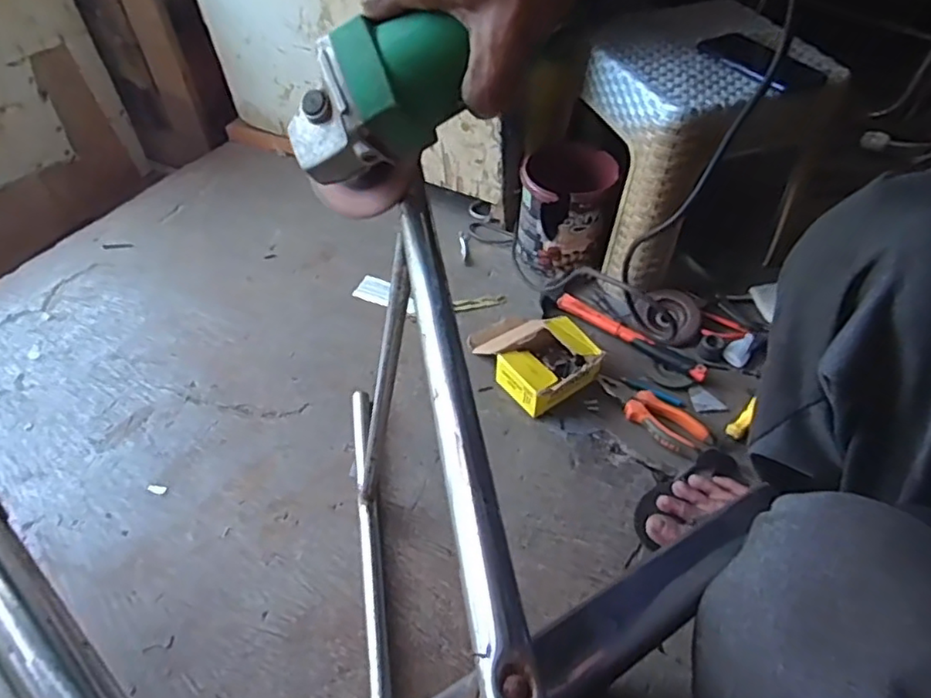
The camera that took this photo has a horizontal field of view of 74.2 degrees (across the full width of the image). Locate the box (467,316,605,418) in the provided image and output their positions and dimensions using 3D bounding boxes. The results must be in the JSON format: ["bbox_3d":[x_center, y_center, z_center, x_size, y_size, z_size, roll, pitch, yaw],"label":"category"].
[{"bbox_3d":[0.091,0.000,0.830,0.119,0.057,0.163,-28,54,-20],"label":"box"}]

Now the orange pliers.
[{"bbox_3d":[0.236,0.078,0.780,0.151,0.013,0.055,36,59,28],"label":"orange pliers"}]

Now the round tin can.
[{"bbox_3d":[0.155,-0.213,0.955,0.138,0.153,0.156,9,50,10],"label":"round tin can"}]

